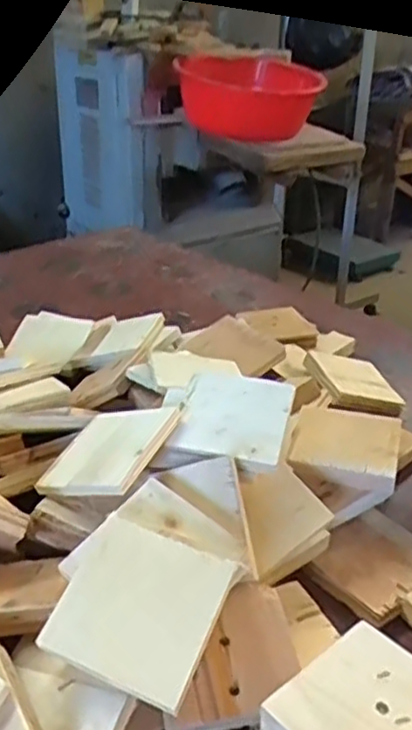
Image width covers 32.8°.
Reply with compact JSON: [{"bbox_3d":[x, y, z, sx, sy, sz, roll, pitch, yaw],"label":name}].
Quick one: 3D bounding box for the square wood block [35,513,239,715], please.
[{"bbox_3d":[-0.039,0.141,0.418,0.091,0.013,0.092,15,52,18],"label":"square wood block"}]

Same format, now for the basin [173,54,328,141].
[{"bbox_3d":[0.103,-0.636,1.659,0.323,0.171,0.323,2,26,2],"label":"basin"}]

